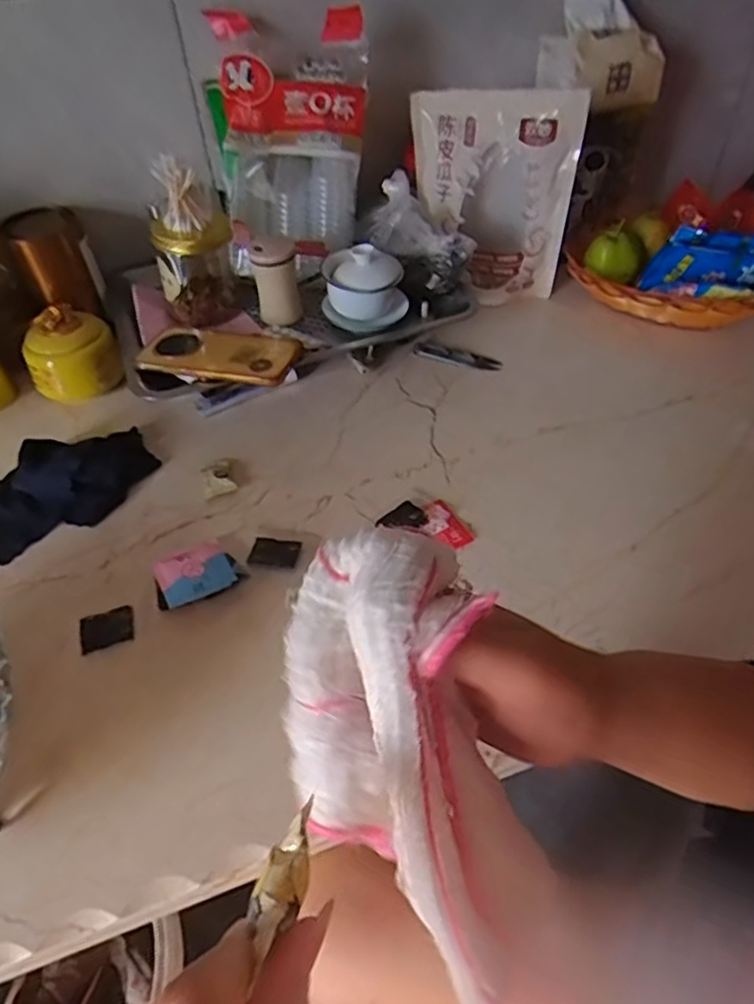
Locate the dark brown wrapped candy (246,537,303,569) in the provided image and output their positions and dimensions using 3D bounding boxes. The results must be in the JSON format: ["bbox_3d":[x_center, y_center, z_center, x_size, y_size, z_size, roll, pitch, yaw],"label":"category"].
[{"bbox_3d":[-0.089,0.045,0.564,0.043,0.010,0.033,6,48,9],"label":"dark brown wrapped candy"}]

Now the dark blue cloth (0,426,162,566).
[{"bbox_3d":[-0.305,-0.024,0.621,0.113,0.036,0.179,32,57,28],"label":"dark blue cloth"}]

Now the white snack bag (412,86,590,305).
[{"bbox_3d":[0.138,-0.355,0.769,0.182,0.238,0.053,3,48,6],"label":"white snack bag"}]

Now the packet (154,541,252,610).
[{"bbox_3d":[-0.152,0.062,0.541,0.070,0.020,0.048,-29,52,-21],"label":"packet"}]

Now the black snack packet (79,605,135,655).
[{"bbox_3d":[-0.219,0.103,0.521,0.041,0.004,0.034,-16,49,-10],"label":"black snack packet"}]

